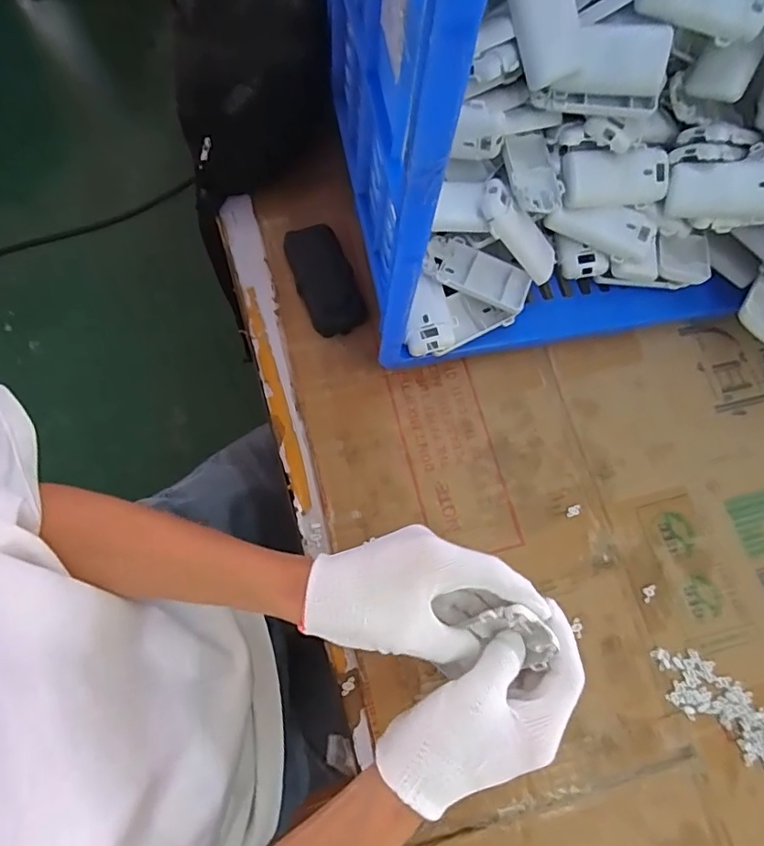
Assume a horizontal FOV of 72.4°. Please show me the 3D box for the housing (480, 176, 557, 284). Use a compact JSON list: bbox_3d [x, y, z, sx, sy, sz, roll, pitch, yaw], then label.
[{"bbox_3d":[0.117,-0.159,0.442,0.096,0.013,0.036,40,72,-29],"label":"housing"}]

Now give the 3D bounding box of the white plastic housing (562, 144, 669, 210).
[{"bbox_3d":[0.201,-0.211,0.449,0.091,0.047,0.018,-8,29,-3],"label":"white plastic housing"}]

